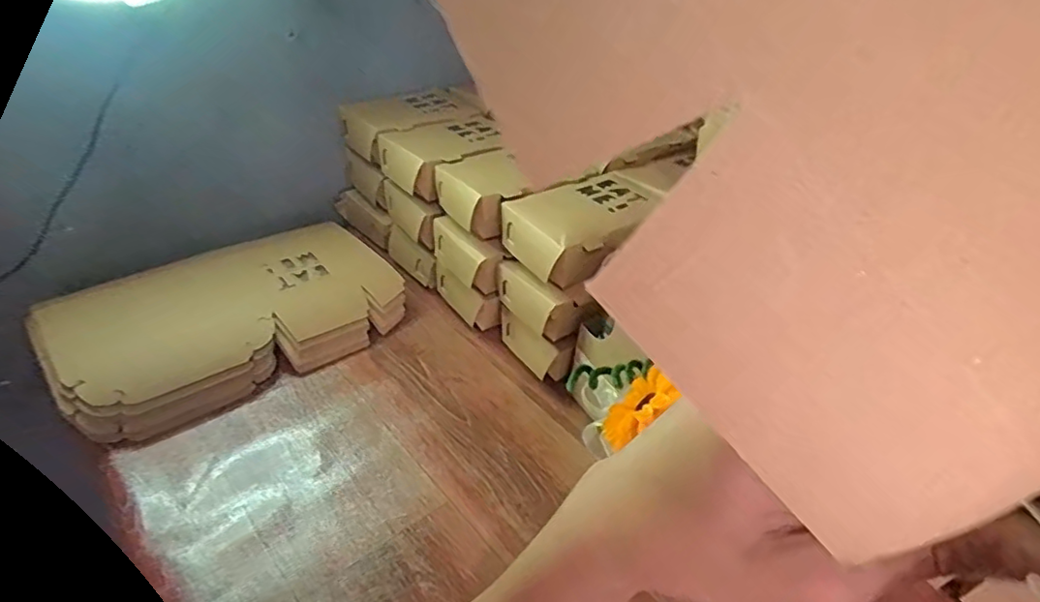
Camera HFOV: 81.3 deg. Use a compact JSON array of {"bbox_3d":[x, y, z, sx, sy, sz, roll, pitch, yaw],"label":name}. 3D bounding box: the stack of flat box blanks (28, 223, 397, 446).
[{"bbox_3d":[-0.282,0.009,0.600,0.308,0.053,0.179,-25,47,-36],"label":"stack of flat box blanks"}]

